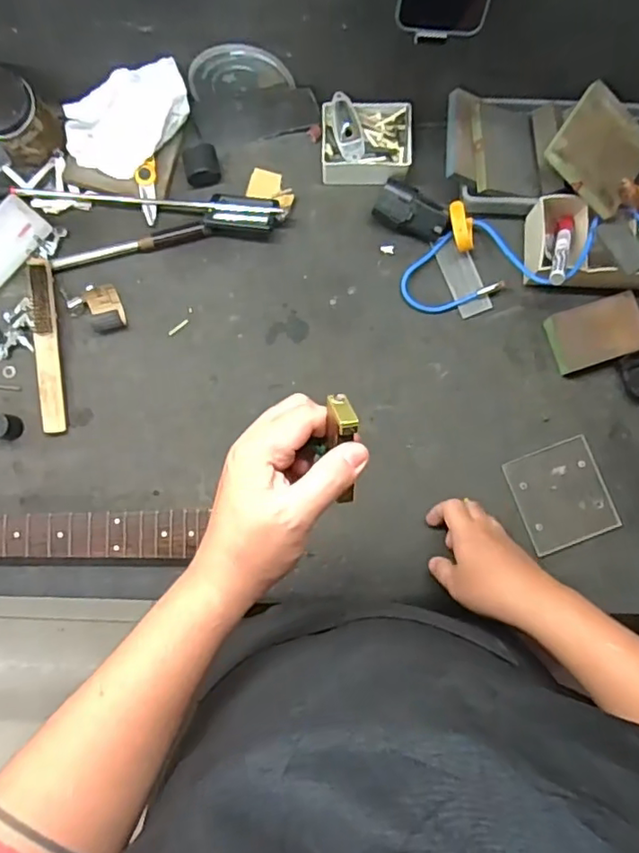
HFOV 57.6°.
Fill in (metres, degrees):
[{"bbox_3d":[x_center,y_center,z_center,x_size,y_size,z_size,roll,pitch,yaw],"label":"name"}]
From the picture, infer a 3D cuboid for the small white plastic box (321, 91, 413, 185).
[{"bbox_3d":[0.053,-0.331,0.679,0.107,0.046,0.087,1,85,0],"label":"small white plastic box"}]

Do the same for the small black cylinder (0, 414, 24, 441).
[{"bbox_3d":[-0.360,0.000,0.663,0.028,0.035,0.029,0,85,0],"label":"small black cylinder"}]

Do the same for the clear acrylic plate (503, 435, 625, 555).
[{"bbox_3d":[0.280,0.080,0.672,0.101,0.005,0.112,-21,86,-2],"label":"clear acrylic plate"}]

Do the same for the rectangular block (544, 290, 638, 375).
[{"bbox_3d":[0.321,-0.109,0.672,0.100,0.028,0.070,-17,86,-2],"label":"rectangular block"}]

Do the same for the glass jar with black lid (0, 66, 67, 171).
[{"bbox_3d":[-0.344,-0.351,0.665,0.077,0.088,0.077,0,85,0],"label":"glass jar with black lid"}]

